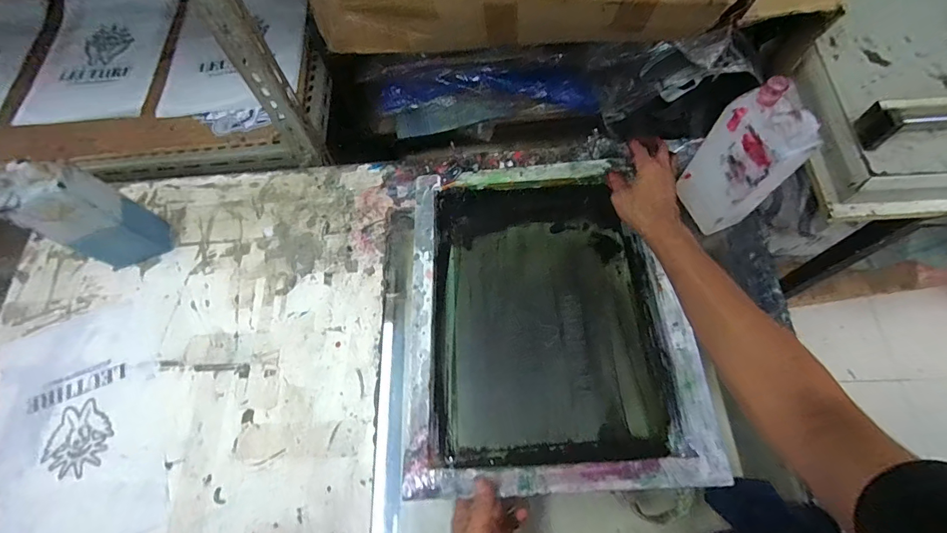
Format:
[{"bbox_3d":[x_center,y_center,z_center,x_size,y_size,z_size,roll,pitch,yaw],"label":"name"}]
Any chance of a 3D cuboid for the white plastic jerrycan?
[{"bbox_3d":[0.348,-0.130,0.553,0.055,0.216,0.102,-21,68,-3],"label":"white plastic jerrycan"}]

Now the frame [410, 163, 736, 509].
[{"bbox_3d":[0.092,0.058,0.577,0.351,0.060,0.435,-4,64,5],"label":"frame"}]

